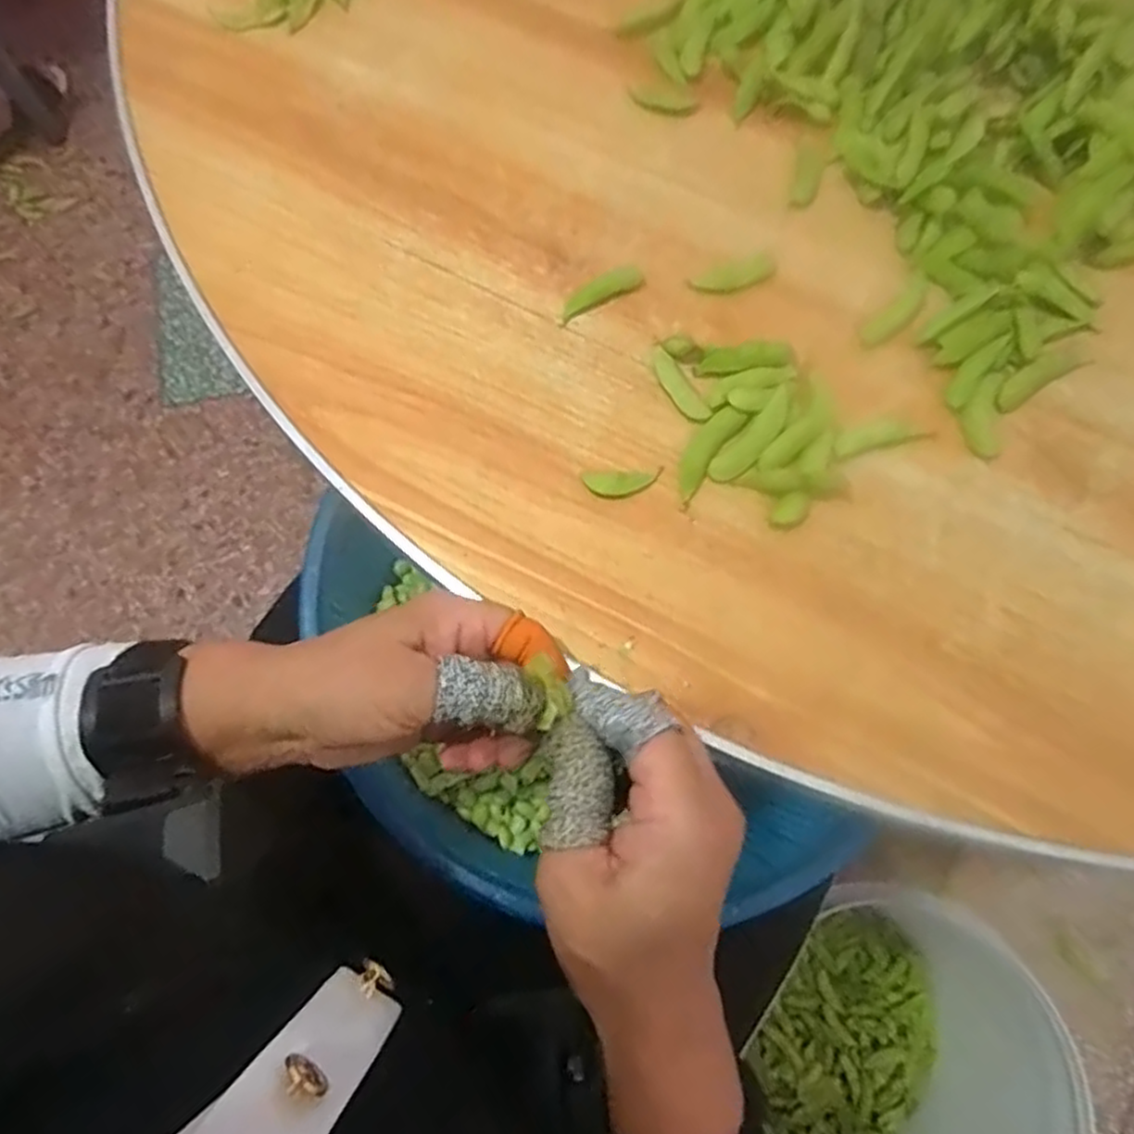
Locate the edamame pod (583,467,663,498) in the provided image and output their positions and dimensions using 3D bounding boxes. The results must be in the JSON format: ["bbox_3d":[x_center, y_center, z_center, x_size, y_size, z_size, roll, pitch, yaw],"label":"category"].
[{"bbox_3d":[0.026,-0.039,0.339,0.037,0.007,0.015,-1,71,-1],"label":"edamame pod"}]

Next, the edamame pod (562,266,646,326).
[{"bbox_3d":[0.017,-0.140,0.371,0.049,0.005,0.015,-28,74,-10],"label":"edamame pod"}]

